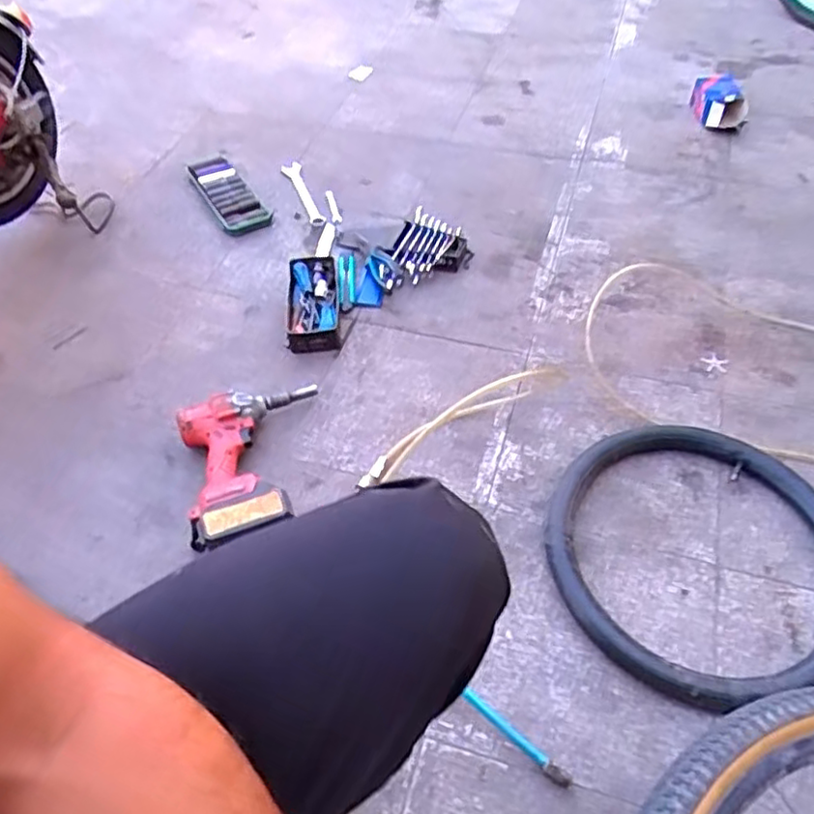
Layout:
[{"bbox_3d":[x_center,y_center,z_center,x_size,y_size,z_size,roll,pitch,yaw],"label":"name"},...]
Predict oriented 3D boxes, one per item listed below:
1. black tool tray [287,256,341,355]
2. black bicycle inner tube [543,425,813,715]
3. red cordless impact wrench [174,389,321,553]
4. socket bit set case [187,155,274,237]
[{"bbox_3d":[-0.162,-0.178,1.160,0.087,0.043,0.213,-5,50,-2],"label":"black tool tray"},{"bbox_3d":[0.381,0.173,0.853,0.396,0.038,0.376,-1,50,1],"label":"black bicycle inner tube"},{"bbox_3d":[-0.205,0.075,0.932,0.200,0.076,0.251,-15,51,-10],"label":"red cordless impact wrench"},{"bbox_3d":[-0.377,-0.447,1.389,0.091,0.030,0.292,-26,54,-18],"label":"socket bit set case"}]

